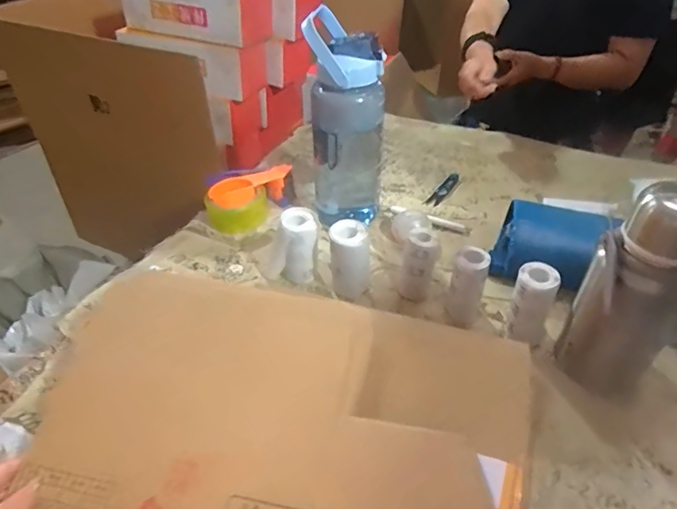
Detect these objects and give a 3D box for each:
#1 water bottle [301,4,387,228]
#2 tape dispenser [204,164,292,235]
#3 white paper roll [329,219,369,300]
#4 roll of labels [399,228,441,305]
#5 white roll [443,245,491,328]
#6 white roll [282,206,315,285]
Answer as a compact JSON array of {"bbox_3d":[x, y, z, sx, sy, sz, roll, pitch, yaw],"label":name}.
[{"bbox_3d":[0.009,-0.191,0.750,0.115,0.316,0.076,21,45,24],"label":"water bottle"},{"bbox_3d":[-0.151,-0.092,0.839,0.159,0.067,0.089,-17,42,-18],"label":"tape dispenser"},{"bbox_3d":[0.015,0.008,0.673,0.048,0.103,0.044,-1,40,1],"label":"white paper roll"},{"bbox_3d":[0.105,0.016,0.645,0.049,0.102,0.034,11,41,14],"label":"roll of labels"},{"bbox_3d":[0.166,0.040,0.627,0.044,0.099,0.041,11,41,15],"label":"white roll"},{"bbox_3d":[-0.060,-0.009,0.704,0.058,0.106,0.057,-2,40,-1],"label":"white roll"}]

